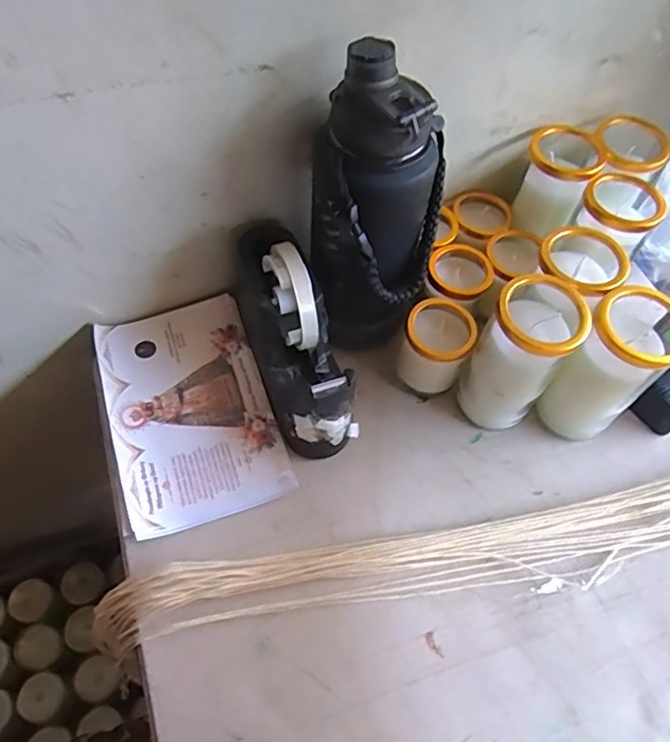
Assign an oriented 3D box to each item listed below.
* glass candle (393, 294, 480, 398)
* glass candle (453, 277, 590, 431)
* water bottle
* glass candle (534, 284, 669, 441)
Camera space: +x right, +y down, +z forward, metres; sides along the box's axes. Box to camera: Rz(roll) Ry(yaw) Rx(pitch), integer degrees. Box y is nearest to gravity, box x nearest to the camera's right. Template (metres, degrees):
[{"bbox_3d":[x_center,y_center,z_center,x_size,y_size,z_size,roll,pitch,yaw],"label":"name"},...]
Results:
[{"bbox_3d":[0.088,-0.018,0.524,0.057,0.079,0.058,2,59,-3],"label":"glass candle"},{"bbox_3d":[0.151,-0.009,0.485,0.067,0.147,0.069,34,63,16],"label":"glass candle"},{"bbox_3d":[0.029,-0.116,0.465,0.095,0.241,0.092,10,59,2],"label":"water bottle"},{"bbox_3d":[0.223,0.003,0.483,0.057,0.150,0.065,-38,68,-23],"label":"glass candle"}]

